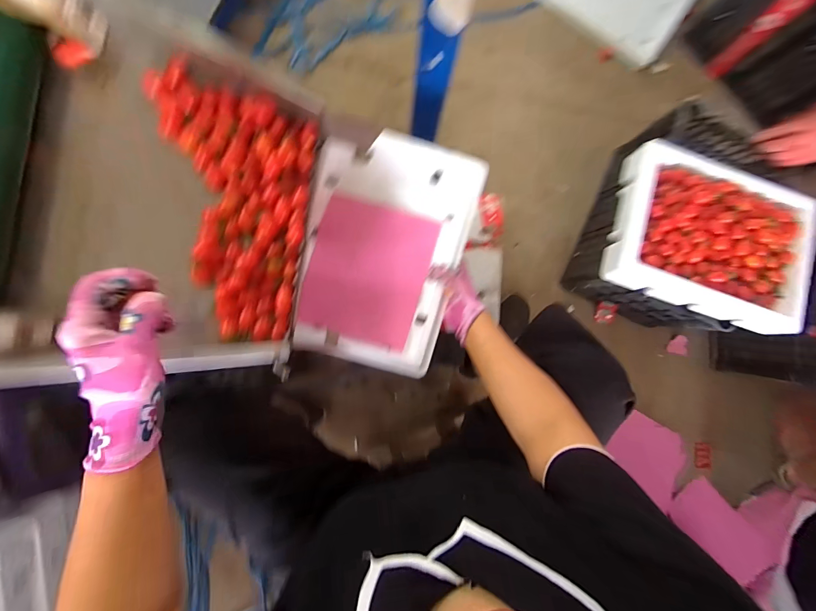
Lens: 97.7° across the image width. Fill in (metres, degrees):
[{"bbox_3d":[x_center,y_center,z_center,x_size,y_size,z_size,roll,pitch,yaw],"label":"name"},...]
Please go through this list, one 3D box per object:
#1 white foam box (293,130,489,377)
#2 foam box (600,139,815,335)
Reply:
[{"bbox_3d":[-0.042,-0.088,0.576,0.240,0.066,0.357,17,88,-5],"label":"white foam box"},{"bbox_3d":[0.562,-0.125,0.656,0.348,0.066,0.266,19,88,-5],"label":"foam box"}]

